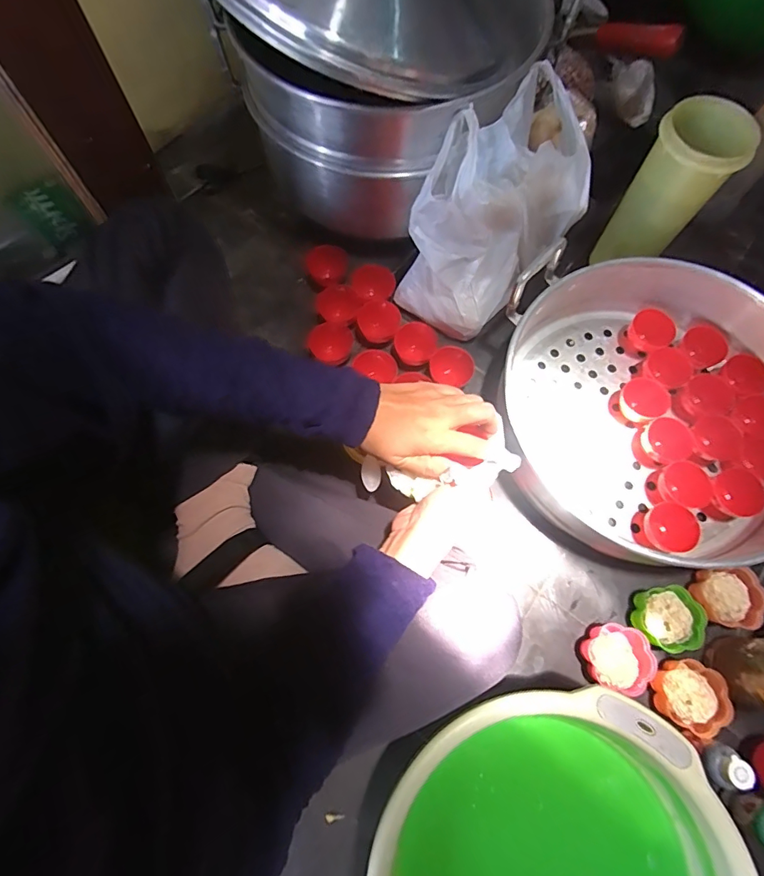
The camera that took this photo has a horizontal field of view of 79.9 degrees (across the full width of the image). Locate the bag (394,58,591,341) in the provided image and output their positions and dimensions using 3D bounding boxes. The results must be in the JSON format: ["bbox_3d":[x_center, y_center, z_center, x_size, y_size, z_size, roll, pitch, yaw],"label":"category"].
[{"bbox_3d":[0.141,-0.273,0.555,0.154,0.189,0.233,36,74,11],"label":"bag"}]

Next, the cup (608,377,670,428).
[{"bbox_3d":[0.325,-0.044,0.579,0.054,0.039,0.057,-34,75,-12],"label":"cup"}]

